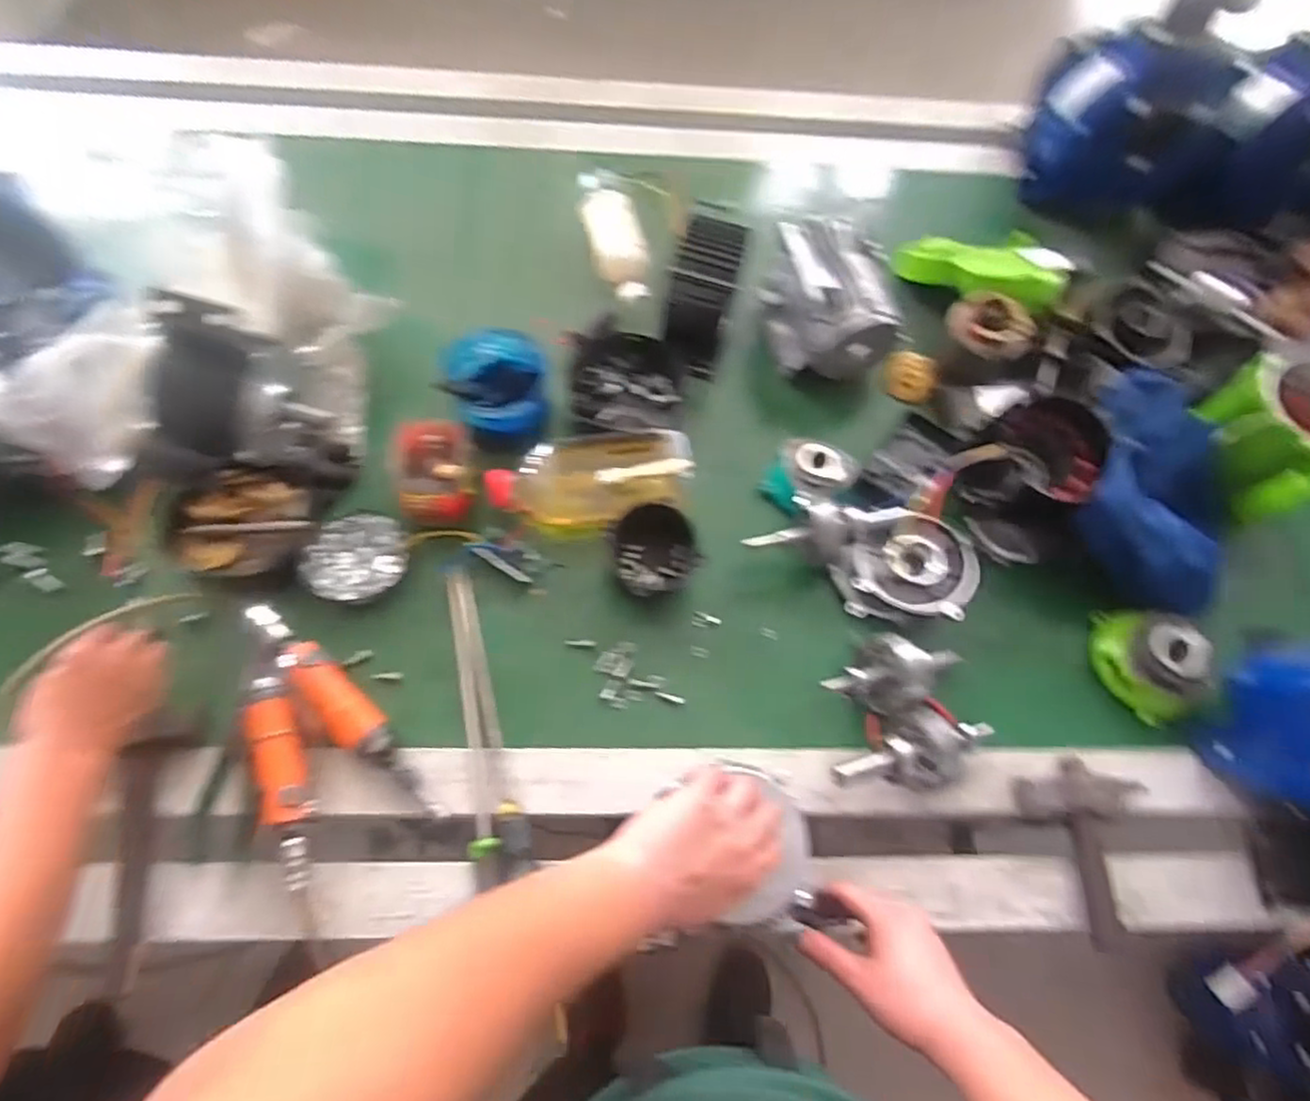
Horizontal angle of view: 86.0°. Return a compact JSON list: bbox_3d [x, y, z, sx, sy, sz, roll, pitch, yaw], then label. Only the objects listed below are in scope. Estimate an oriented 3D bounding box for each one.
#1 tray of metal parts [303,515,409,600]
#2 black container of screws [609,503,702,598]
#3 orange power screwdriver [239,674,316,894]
[{"bbox_3d":[-0.316,0.007,0.748,0.094,0.022,0.103,24,68,7],"label":"tray of metal parts"},{"bbox_3d":[-0.003,-0.004,0.755,0.090,0.059,0.096,1,67,-3],"label":"black container of screws"},{"bbox_3d":[-0.344,0.211,0.649,0.043,0.029,0.187,-17,69,-10],"label":"orange power screwdriver"}]

